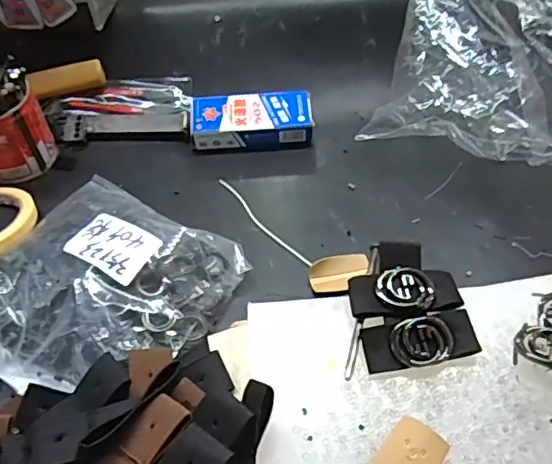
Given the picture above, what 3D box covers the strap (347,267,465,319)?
[{"bbox_3d":[0.075,0.035,0.326,0.063,0.009,0.028,-8,51,-3],"label":"strap"}]

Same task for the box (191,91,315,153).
[{"bbox_3d":[-0.021,-0.098,0.496,0.104,0.025,0.044,-3,51,1],"label":"box"}]

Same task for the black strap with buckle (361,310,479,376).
[{"bbox_3d":[0.080,0.060,0.310,0.063,0.012,0.027,-13,51,-7],"label":"black strap with buckle"}]

